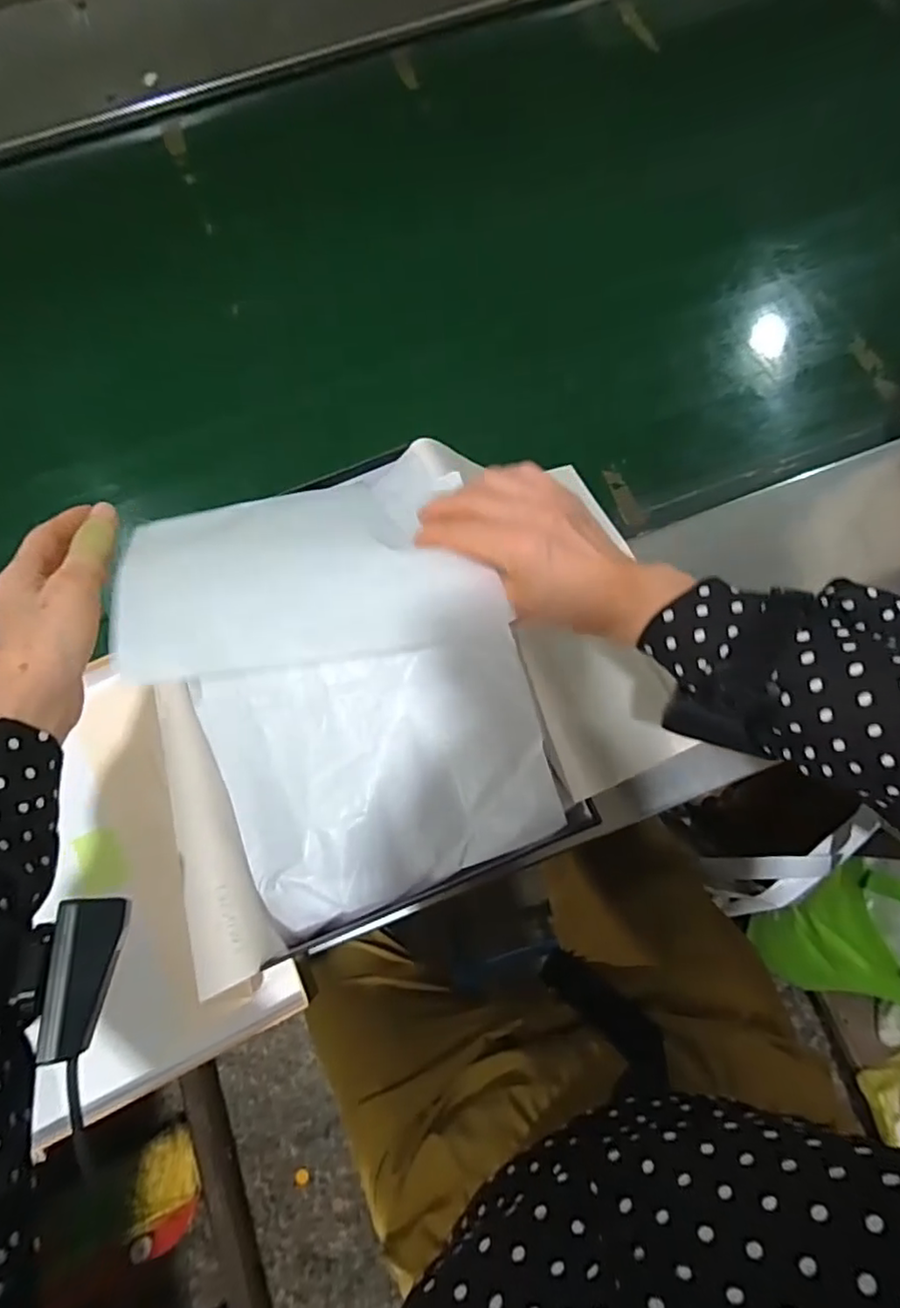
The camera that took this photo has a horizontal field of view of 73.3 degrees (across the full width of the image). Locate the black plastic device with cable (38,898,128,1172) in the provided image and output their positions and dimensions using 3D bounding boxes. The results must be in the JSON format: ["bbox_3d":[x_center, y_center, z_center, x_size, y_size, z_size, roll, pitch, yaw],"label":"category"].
[{"bbox_3d":[-0.179,0.155,0.295,0.023,0.025,0.066,0,75,2],"label":"black plastic device with cable"}]

